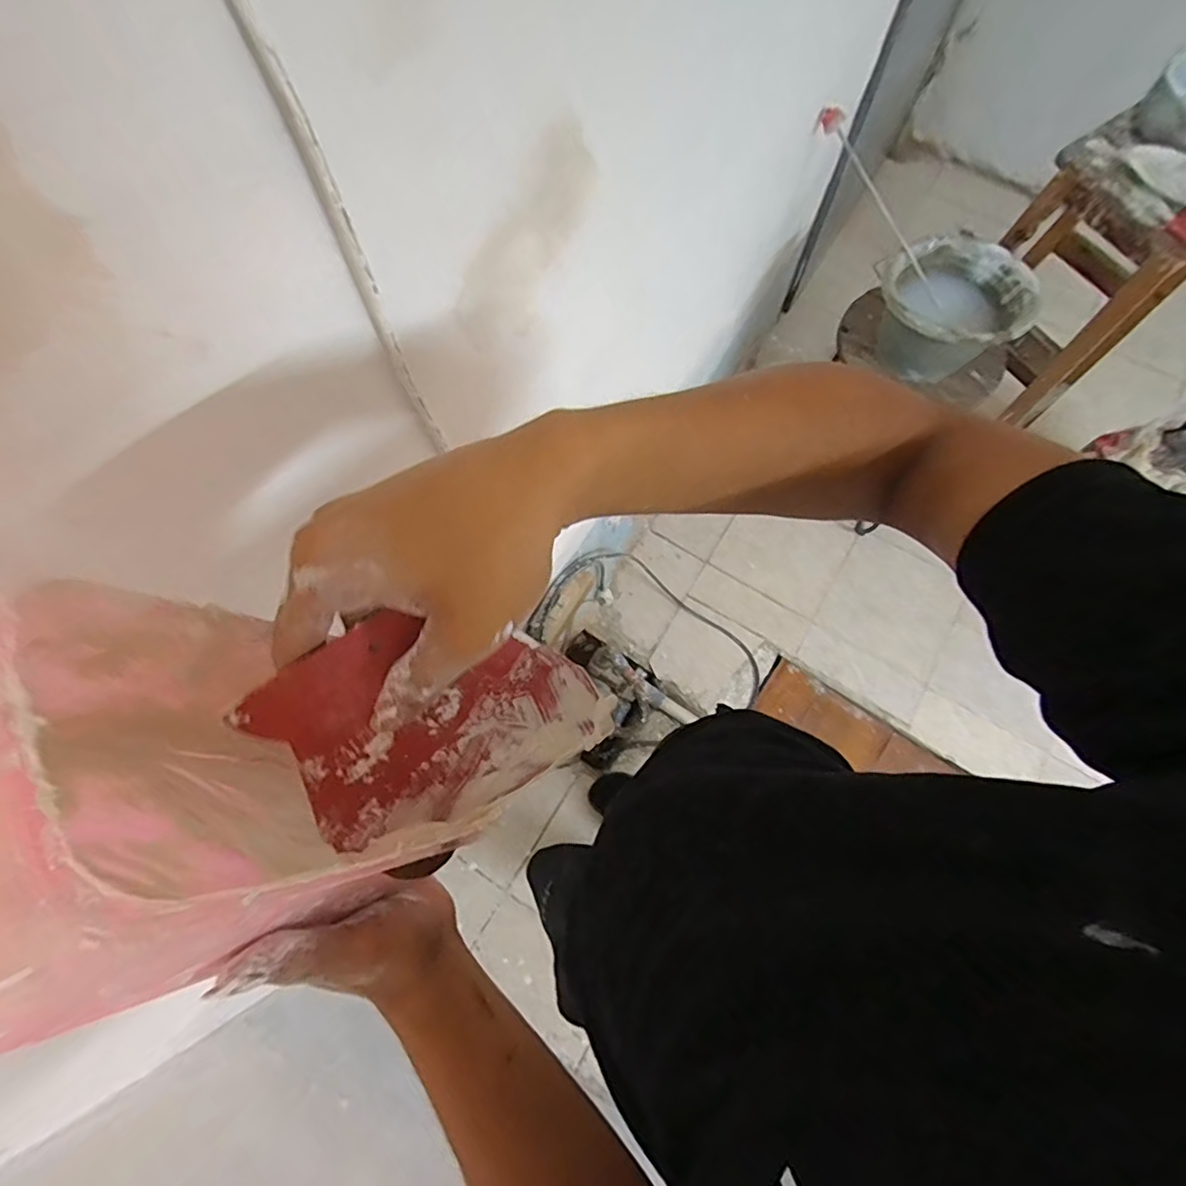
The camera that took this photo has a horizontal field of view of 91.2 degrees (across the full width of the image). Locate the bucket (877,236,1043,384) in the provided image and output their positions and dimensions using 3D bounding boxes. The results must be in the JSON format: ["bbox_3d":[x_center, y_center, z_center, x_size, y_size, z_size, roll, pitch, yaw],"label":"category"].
[{"bbox_3d":[0.609,-0.487,1.037,0.204,0.157,0.231,-41,77,-10],"label":"bucket"}]

